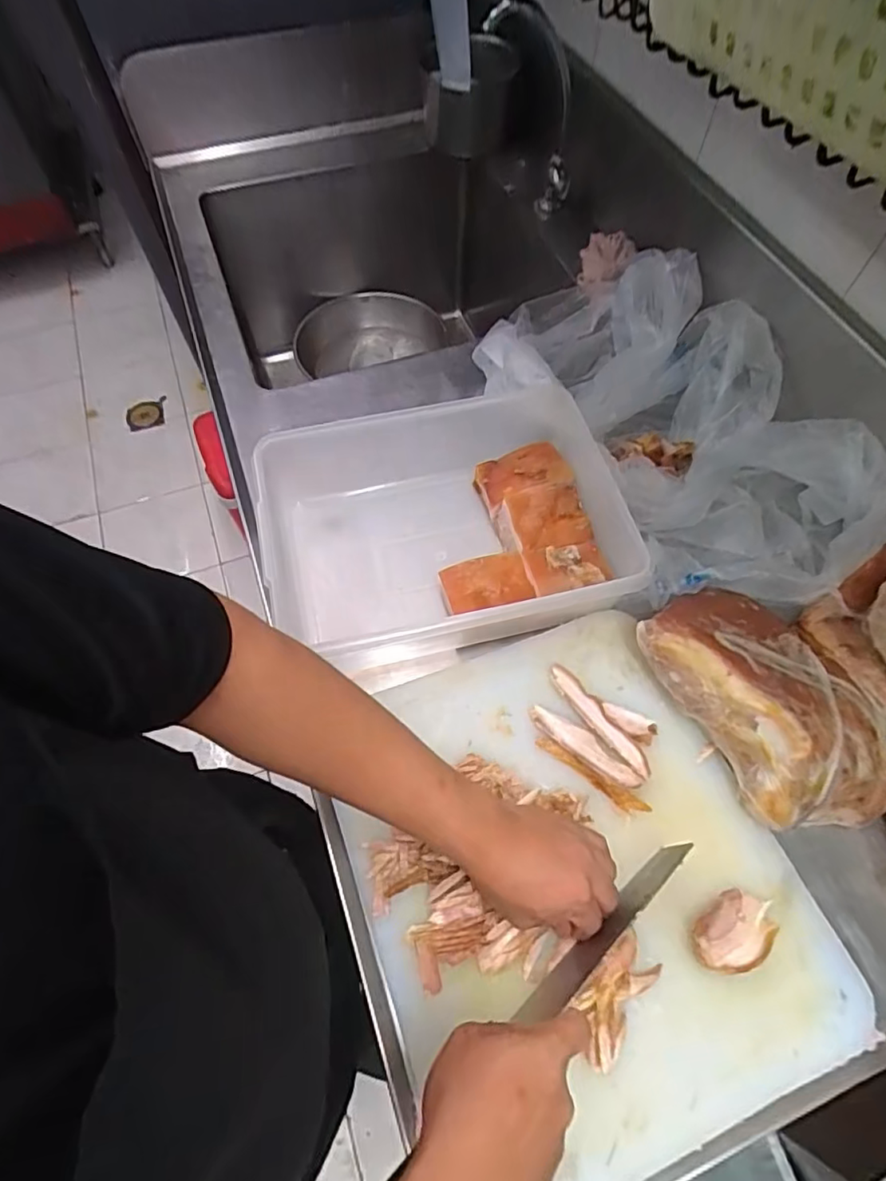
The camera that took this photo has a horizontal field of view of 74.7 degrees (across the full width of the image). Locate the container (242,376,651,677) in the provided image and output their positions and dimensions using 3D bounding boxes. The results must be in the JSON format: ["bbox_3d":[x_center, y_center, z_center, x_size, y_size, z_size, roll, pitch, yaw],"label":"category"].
[{"bbox_3d":[0.005,-0.058,0.633,0.357,0.129,0.260,-12,62,-7],"label":"container"}]

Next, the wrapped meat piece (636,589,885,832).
[{"bbox_3d":[0.297,0.096,0.517,0.148,0.078,0.240,-26,65,-13],"label":"wrapped meat piece"}]

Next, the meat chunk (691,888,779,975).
[{"bbox_3d":[0.230,0.269,0.456,0.071,0.014,0.046,-36,67,-18],"label":"meat chunk"}]

